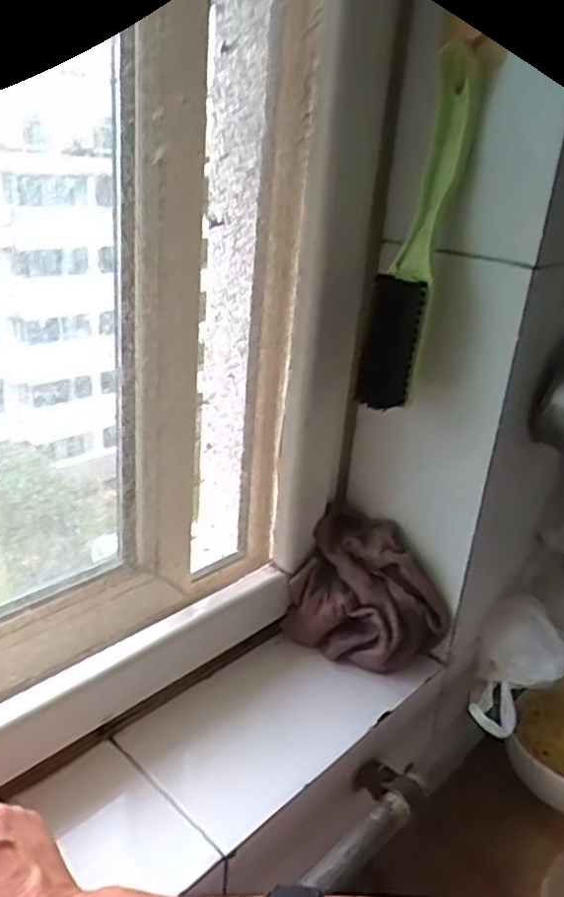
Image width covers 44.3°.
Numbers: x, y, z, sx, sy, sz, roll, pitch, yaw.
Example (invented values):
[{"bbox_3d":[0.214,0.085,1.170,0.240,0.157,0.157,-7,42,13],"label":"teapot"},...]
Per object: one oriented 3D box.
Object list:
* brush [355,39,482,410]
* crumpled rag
[{"bbox_3d":[0.089,-0.140,0.465,0.048,0.225,0.040,9,23,9],"label":"brush"},{"bbox_3d":[0.071,0.120,0.564,0.113,0.104,0.069,21,28,33],"label":"crumpled rag"}]

